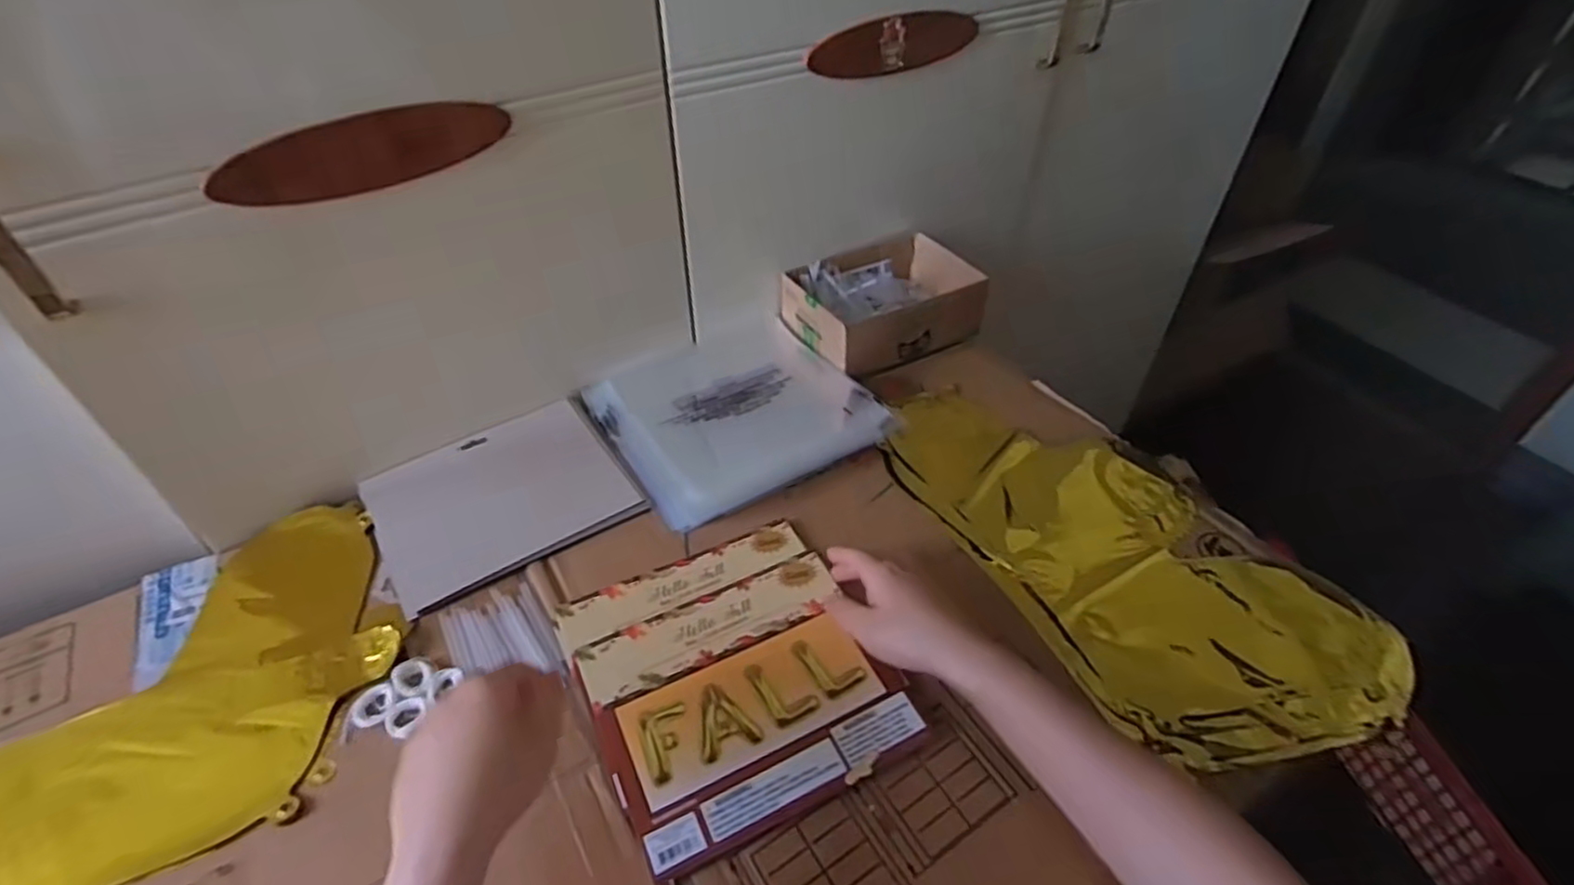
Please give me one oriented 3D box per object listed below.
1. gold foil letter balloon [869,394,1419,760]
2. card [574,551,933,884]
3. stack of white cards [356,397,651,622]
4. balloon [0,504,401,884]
[{"bbox_3d":[0.266,0.078,0.606,0.220,0.028,0.399,-23,51,-22],"label":"gold foil letter balloon"},{"bbox_3d":[-0.027,0.173,0.508,0.195,0.007,0.165,-20,50,-20],"label":"card"},{"bbox_3d":[-0.246,0.045,0.632,0.200,0.010,0.159,-26,53,-24],"label":"stack of white cards"},{"bbox_3d":[-0.472,0.192,0.479,0.387,0.014,0.240,-23,51,-21],"label":"balloon"}]

